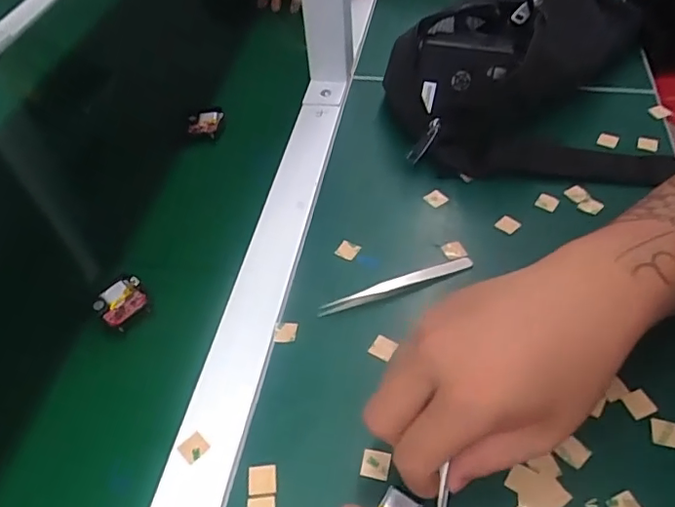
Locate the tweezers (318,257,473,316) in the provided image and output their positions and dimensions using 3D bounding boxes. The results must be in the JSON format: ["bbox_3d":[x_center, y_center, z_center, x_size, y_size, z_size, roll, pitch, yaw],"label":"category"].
[{"bbox_3d":[0.044,0.021,0.396,0.119,0.008,0.011,-18,48,-11],"label":"tweezers"}]

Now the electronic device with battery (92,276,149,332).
[{"bbox_3d":[-0.157,0.034,0.402,0.034,0.009,0.040,-35,53,-24],"label":"electronic device with battery"}]

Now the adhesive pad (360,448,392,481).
[{"bbox_3d":[0.022,0.120,0.316,0.016,0.004,0.015,9,71,8],"label":"adhesive pad"}]

